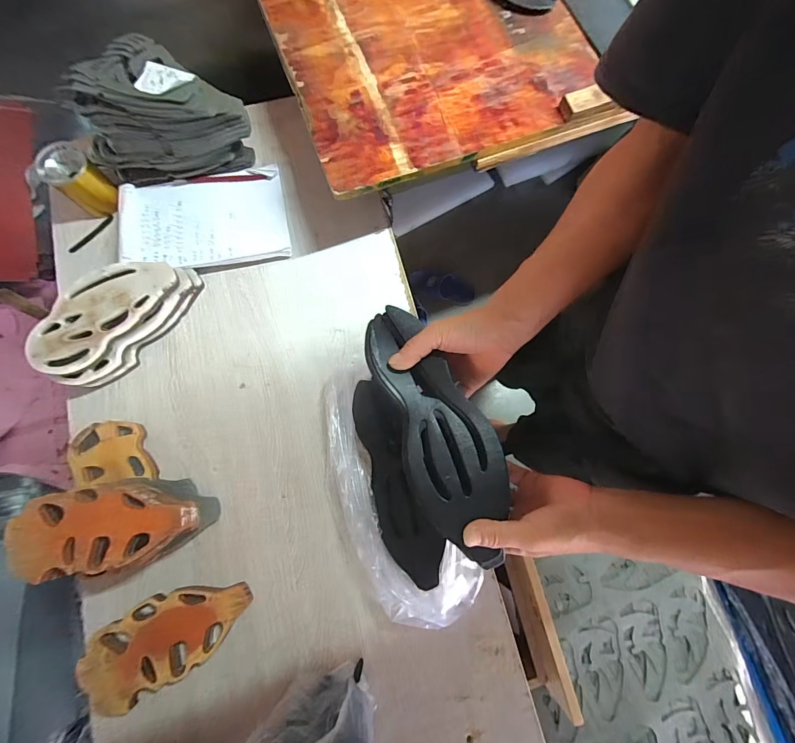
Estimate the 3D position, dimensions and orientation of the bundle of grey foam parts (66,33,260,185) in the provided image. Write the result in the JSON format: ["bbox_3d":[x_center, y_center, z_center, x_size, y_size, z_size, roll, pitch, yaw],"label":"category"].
[{"bbox_3d":[-0.385,-0.428,0.617,0.270,0.154,0.144,-4,77,-2],"label":"bundle of grey foam parts"}]

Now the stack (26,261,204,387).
[{"bbox_3d":[-0.439,-0.091,0.585,0.124,0.064,0.249,40,80,8],"label":"stack"}]

